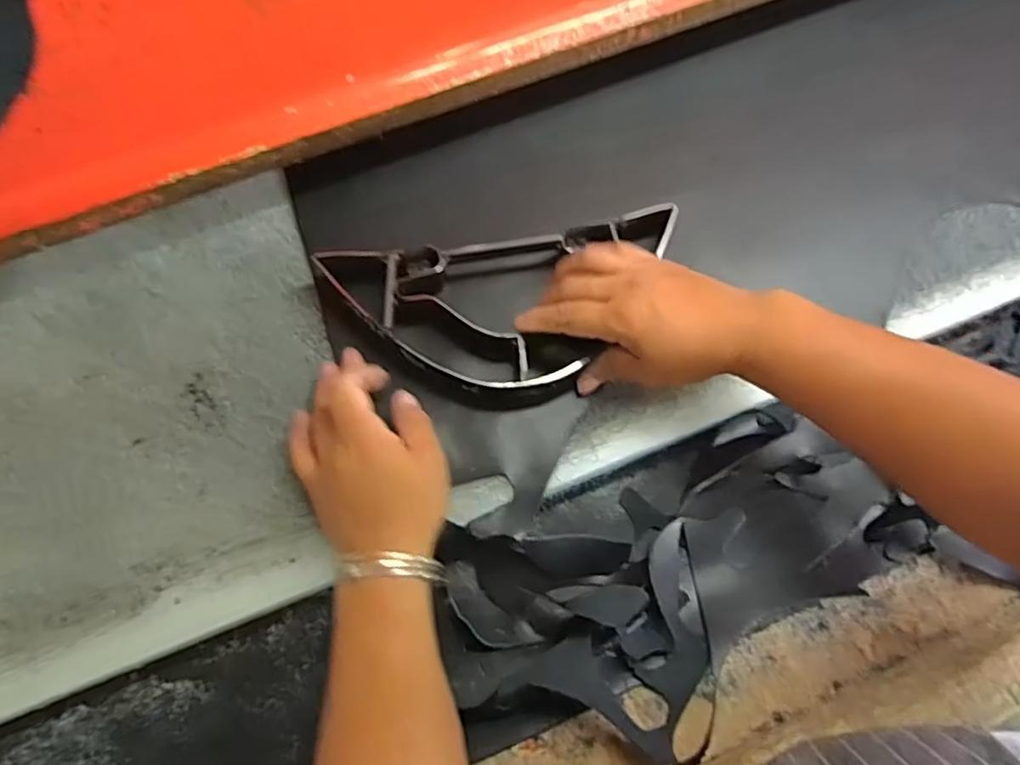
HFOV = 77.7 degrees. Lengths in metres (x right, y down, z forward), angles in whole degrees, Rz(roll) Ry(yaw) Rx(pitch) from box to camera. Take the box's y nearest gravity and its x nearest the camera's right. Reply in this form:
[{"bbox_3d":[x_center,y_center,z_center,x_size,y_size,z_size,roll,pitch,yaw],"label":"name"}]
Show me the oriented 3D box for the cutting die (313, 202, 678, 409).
[{"bbox_3d":[0.003,-0.045,0.457,0.252,0.043,0.128,-9,72,-5],"label":"cutting die"}]

